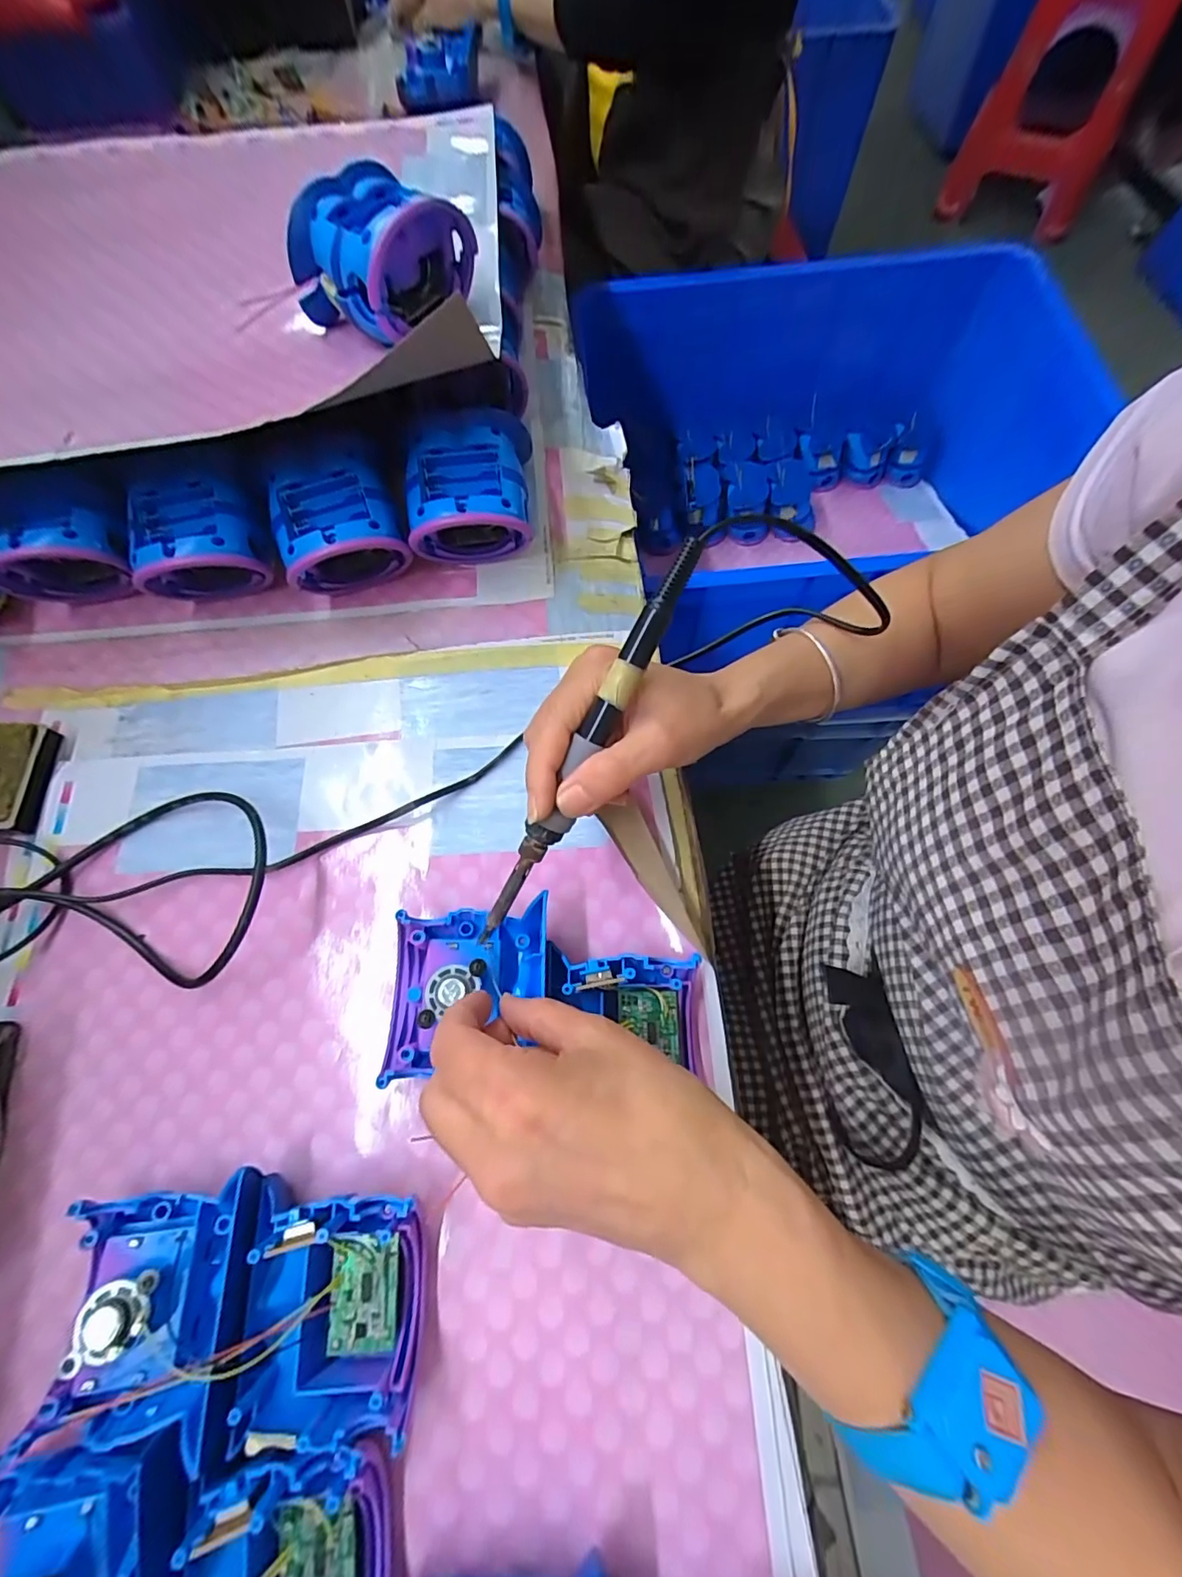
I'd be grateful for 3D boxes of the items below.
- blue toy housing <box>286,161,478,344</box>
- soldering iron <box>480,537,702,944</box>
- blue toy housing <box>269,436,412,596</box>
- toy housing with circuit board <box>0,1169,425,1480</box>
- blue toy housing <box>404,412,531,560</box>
[{"bbox_3d":[-0.131,-0.331,0.336,0.094,0.063,0.075,37,75,13],"label":"blue toy housing"},{"bbox_3d":[-0.005,-0.012,0.240,0.015,0.019,0.204,31,105,11],"label":"soldering iron"},{"bbox_3d":[-0.168,-0.174,0.364,0.078,0.075,0.071,-14,71,-4],"label":"blue toy housing"},{"bbox_3d":[-0.157,0.227,0.237,0.161,0.040,0.095,-4,70,-1],"label":"toy housing with circuit board"},{"bbox_3d":[-0.082,-0.199,0.370,0.082,0.077,0.089,-6,70,-1],"label":"blue toy housing"}]

